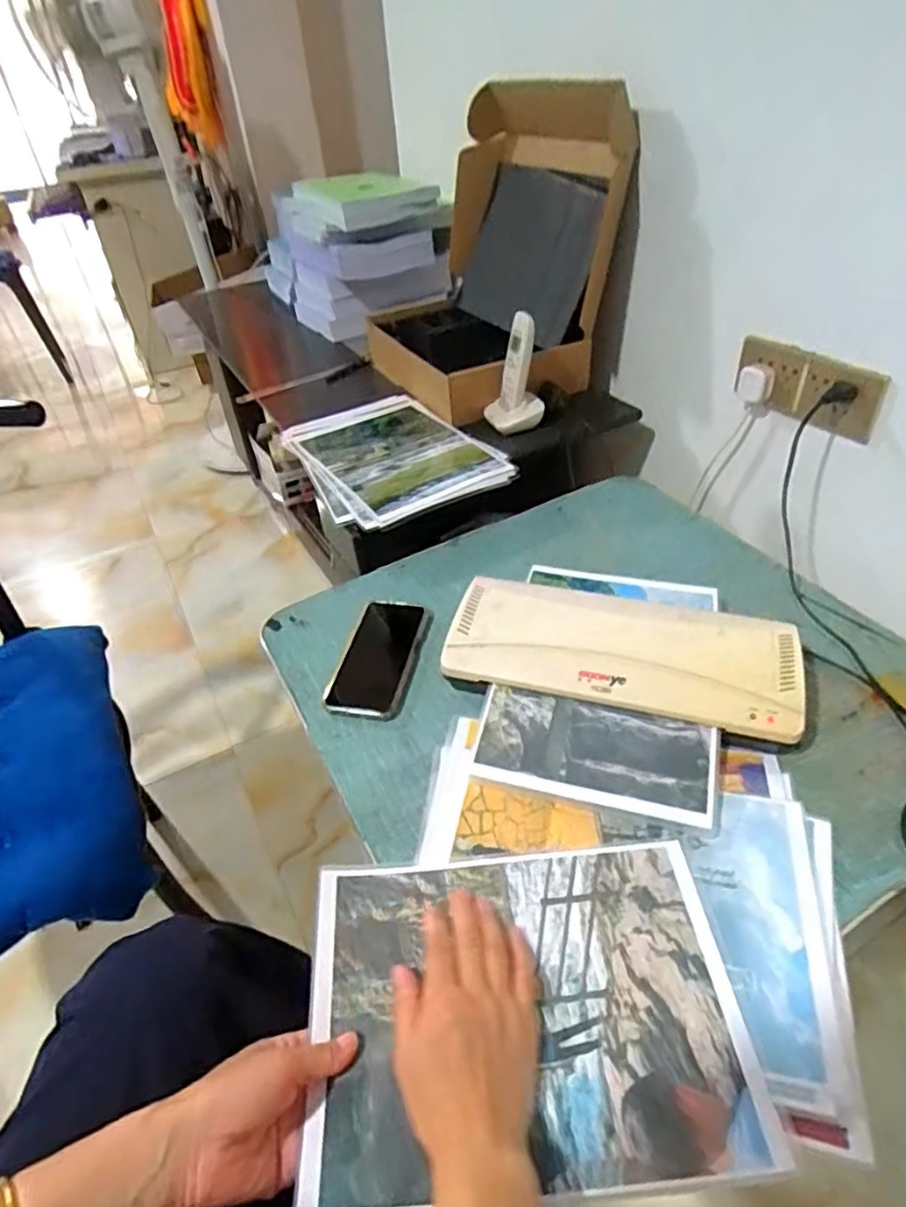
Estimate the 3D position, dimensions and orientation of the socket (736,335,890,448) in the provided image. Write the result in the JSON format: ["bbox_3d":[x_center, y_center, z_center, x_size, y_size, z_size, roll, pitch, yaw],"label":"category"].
[{"bbox_3d":[0.438,-0.268,0.814,0.029,0.082,0.186,-23,43,-21],"label":"socket"}]

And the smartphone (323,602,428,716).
[{"bbox_3d":[-0.081,0.057,0.717,0.083,0.018,0.158,2,40,18],"label":"smartphone"}]

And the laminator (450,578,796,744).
[{"bbox_3d":[0.165,0.054,0.661,0.334,0.067,0.133,9,41,16],"label":"laminator"}]

